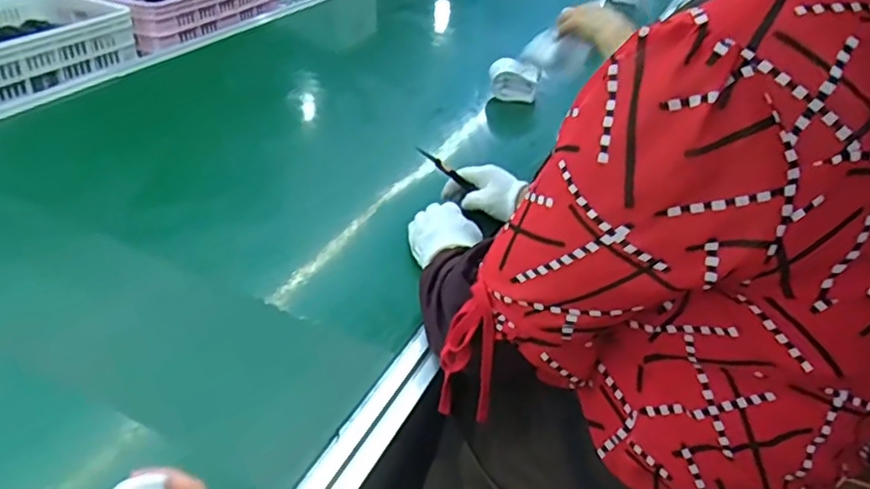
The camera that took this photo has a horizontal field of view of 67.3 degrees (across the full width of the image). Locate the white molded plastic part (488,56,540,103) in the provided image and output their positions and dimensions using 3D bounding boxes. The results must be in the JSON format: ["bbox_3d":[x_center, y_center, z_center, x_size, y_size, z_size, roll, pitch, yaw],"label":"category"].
[{"bbox_3d":[0.150,-0.311,1.252,0.095,0.072,0.038,7,33,7],"label":"white molded plastic part"}]

